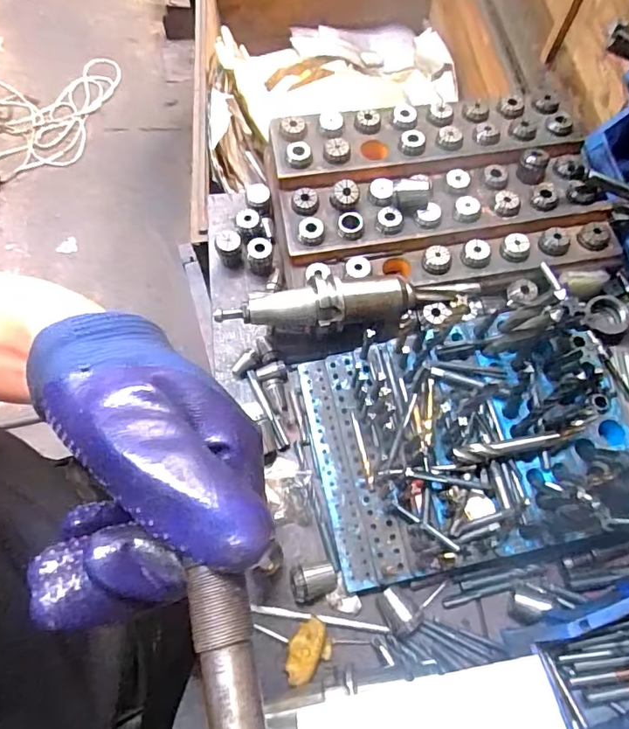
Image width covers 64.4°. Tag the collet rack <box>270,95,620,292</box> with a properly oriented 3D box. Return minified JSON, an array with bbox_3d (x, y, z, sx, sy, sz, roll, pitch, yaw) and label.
[{"bbox_3d":[0.140,-0.202,0.584,0.358,0.055,0.235,-7,69,-3],"label":"collet rack"}]

